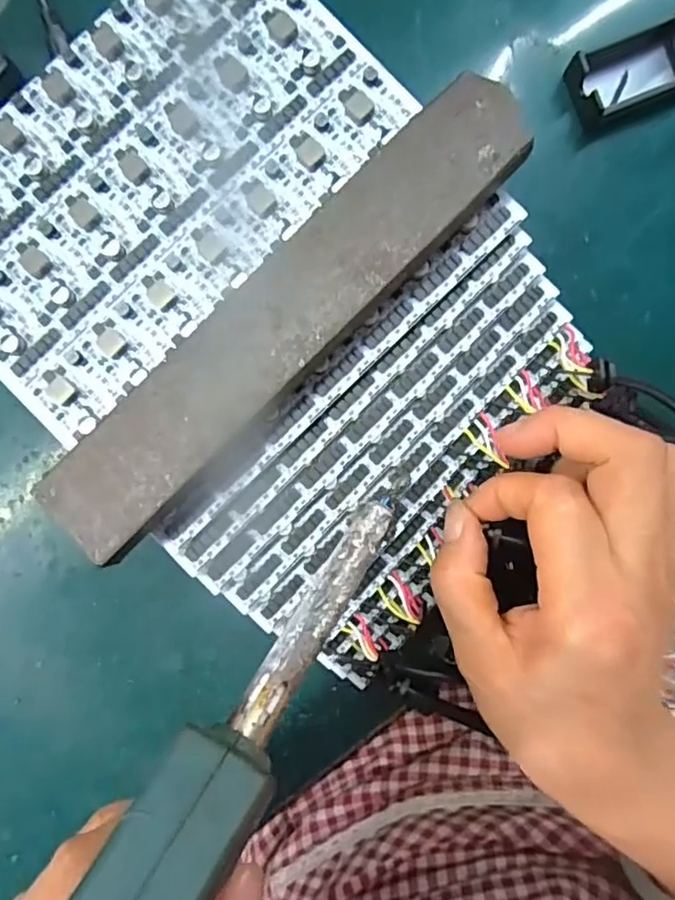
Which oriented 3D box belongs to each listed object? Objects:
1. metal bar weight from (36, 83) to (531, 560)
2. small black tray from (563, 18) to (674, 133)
[{"bbox_3d":[-0.016,-0.044,0.200,0.196,0.019,0.034,-45,92,-1],"label":"metal bar weight"},{"bbox_3d":[0.134,-0.170,0.269,0.056,0.013,0.035,-20,89,0],"label":"small black tray"}]

